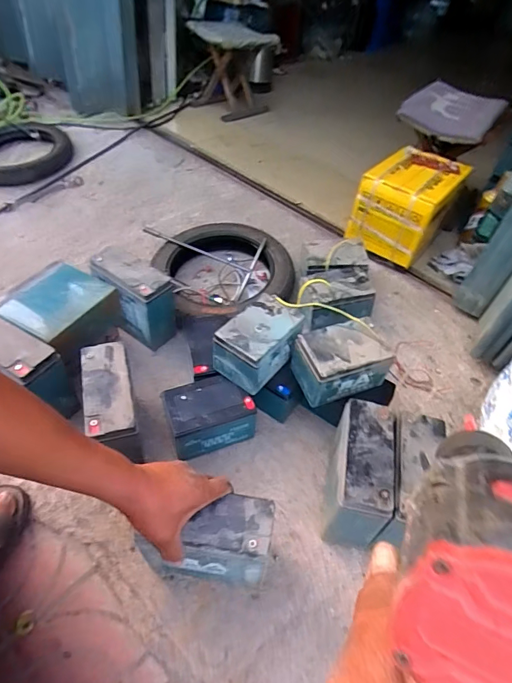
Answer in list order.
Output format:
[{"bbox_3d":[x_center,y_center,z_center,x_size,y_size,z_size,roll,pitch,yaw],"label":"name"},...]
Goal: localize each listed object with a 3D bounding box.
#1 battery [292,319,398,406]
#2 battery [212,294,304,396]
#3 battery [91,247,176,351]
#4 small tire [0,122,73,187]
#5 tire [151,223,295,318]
[{"bbox_3d":[0.153,0.036,0.763,0.158,0.096,0.101,-10,49,-18],"label":"battery"},{"bbox_3d":[0.005,0.003,0.778,0.102,0.096,0.150,34,51,22],"label":"battery"},{"bbox_3d":[-0.266,-0.092,0.915,0.169,0.172,0.090,34,51,22],"label":"battery"},{"bbox_3d":[-0.752,-0.607,1.328,0.316,0.057,0.365,-8,48,-17],"label":"small tire"},{"bbox_3d":[-0.065,-0.179,1.046,0.323,0.085,0.334,5,46,-5],"label":"tire"}]

